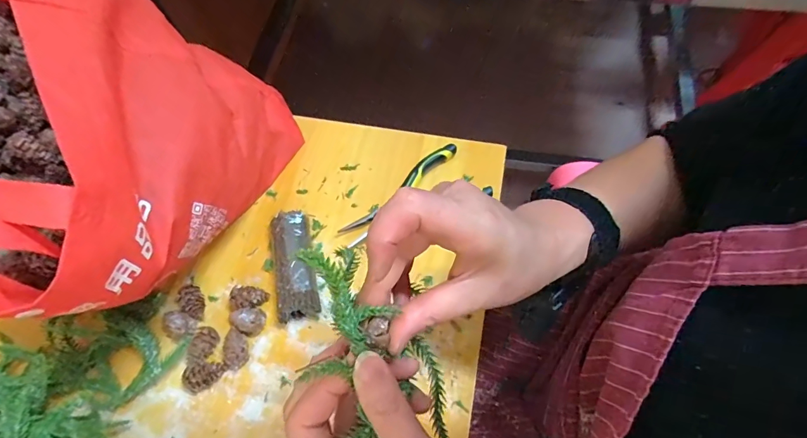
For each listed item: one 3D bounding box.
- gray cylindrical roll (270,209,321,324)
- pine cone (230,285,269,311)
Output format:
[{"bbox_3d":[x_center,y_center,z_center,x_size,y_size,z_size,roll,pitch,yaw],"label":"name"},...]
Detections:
[{"bbox_3d":[-0.107,0.044,0.407,0.038,0.028,0.114,-13,66,-3],"label":"gray cylindrical roll"},{"bbox_3d":[-0.149,0.077,0.394,0.034,0.021,0.024,9,66,7],"label":"pine cone"}]

